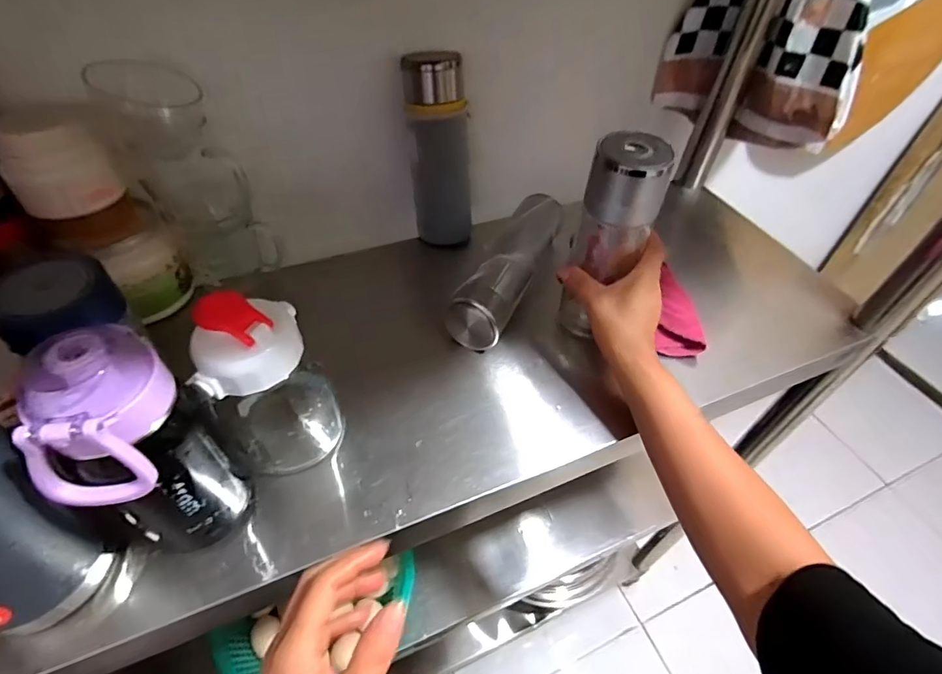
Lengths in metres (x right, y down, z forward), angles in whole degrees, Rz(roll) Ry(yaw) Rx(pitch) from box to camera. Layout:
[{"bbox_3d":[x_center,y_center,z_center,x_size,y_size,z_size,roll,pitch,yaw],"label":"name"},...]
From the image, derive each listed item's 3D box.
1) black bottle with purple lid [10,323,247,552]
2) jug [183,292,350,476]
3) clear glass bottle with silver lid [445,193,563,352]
[{"bbox_3d":[-0.215,0.085,0.323,0.073,0.183,0.088,33,54,25],"label":"black bottle with purple lid"},{"bbox_3d":[-0.168,0.041,0.403,0.090,0.180,0.084,1,48,-1],"label":"jug"},{"bbox_3d":[0.049,-0.085,0.568,0.062,0.058,0.239,21,50,15],"label":"clear glass bottle with silver lid"}]

